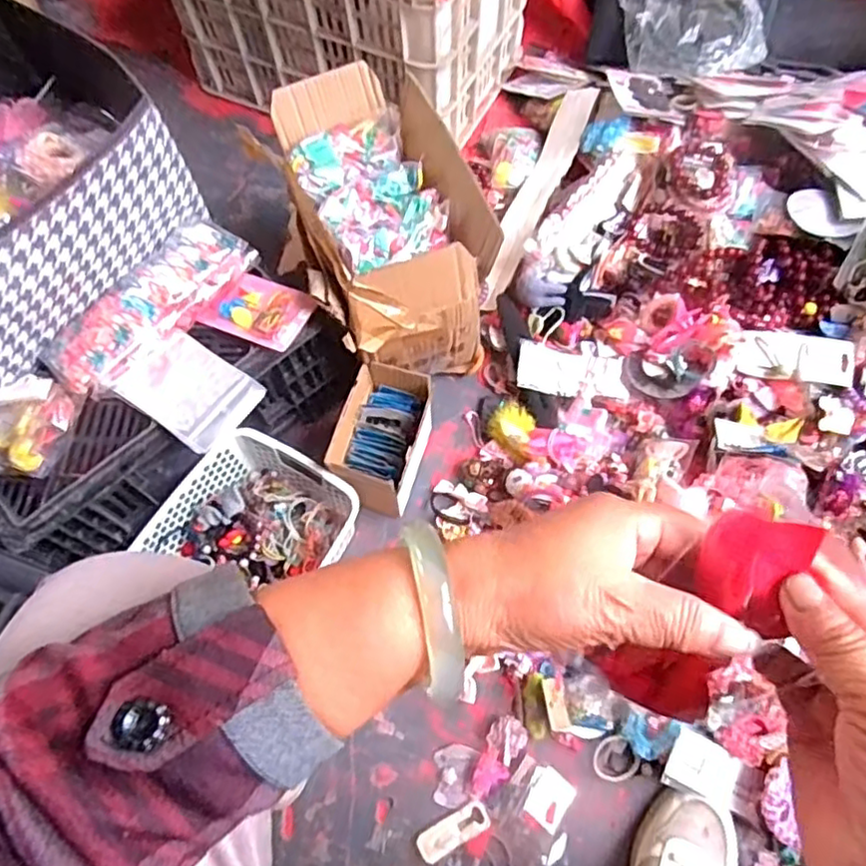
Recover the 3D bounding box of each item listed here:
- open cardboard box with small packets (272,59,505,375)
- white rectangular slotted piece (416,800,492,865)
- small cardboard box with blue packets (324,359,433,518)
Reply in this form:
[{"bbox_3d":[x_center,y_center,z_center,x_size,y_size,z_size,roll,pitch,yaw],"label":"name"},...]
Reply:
[{"bbox_3d":[-0.070,-0.244,0.825,0.201,0.230,0.338,-22,67,-8],"label":"open cardboard box with small packets"},{"bbox_3d":[0.021,0.408,0.671,0.078,0.013,0.031,-30,68,-11],"label":"white rectangular slotted piece"},{"bbox_3d":[-0.059,0.018,0.802,0.092,0.123,0.160,16,67,9],"label":"small cardboard box with blue packets"}]

